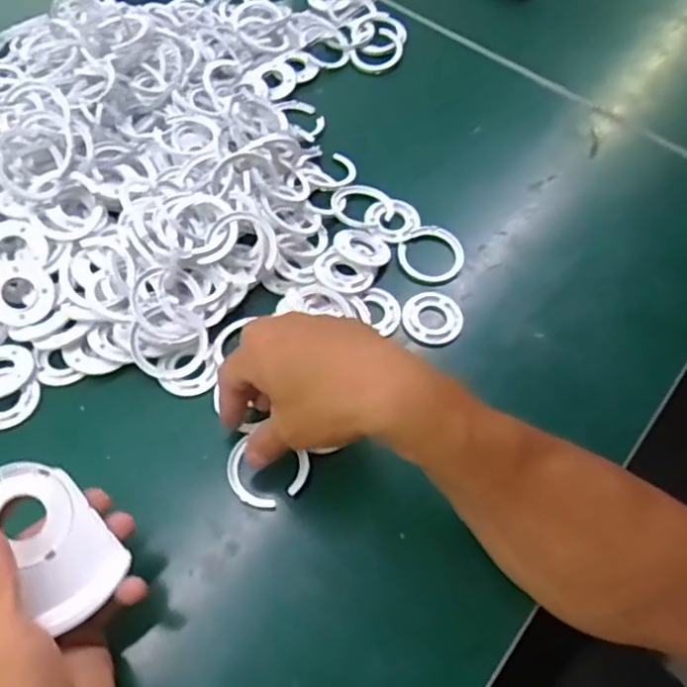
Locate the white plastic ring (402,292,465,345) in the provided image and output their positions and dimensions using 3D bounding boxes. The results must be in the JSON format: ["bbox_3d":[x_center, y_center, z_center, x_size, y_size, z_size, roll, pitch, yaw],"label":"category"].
[{"bbox_3d":[0.066,-0.021,0.473,0.043,0.007,0.047,1,59,-2],"label":"white plastic ring"}]

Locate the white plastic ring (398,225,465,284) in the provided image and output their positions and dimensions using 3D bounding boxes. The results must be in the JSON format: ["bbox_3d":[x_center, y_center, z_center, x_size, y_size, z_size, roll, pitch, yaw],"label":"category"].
[{"bbox_3d":[0.069,-0.070,0.499,0.051,0.012,0.047,1,59,-2],"label":"white plastic ring"}]

